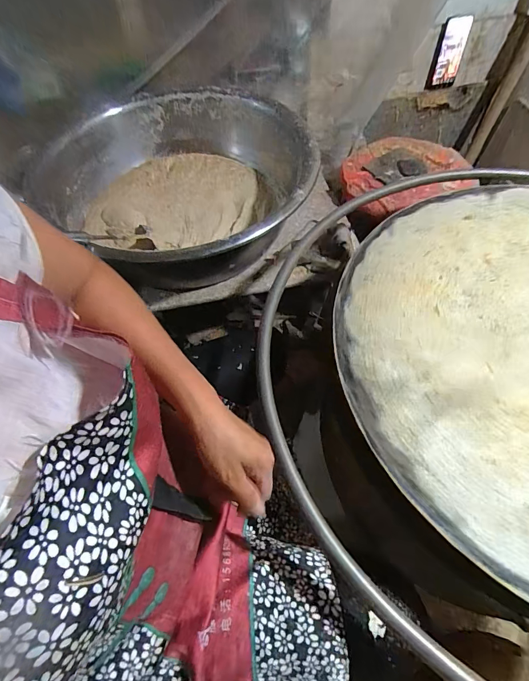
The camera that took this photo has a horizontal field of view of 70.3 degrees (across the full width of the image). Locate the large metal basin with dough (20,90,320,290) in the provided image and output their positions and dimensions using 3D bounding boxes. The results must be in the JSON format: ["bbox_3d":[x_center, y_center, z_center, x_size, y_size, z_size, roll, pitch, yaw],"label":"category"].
[{"bbox_3d":[-0.166,-0.354,0.861,0.583,0.167,0.520,36,64,22],"label":"large metal basin with dough"}]

